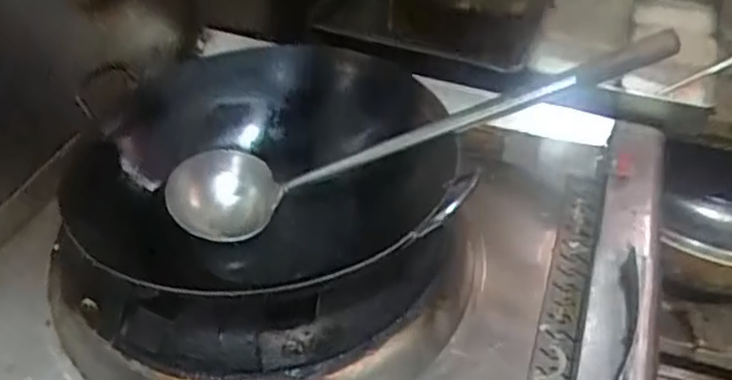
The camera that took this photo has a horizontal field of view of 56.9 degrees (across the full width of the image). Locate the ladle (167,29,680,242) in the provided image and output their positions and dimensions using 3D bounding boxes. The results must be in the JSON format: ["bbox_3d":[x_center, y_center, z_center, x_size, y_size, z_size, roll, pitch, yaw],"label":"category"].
[{"bbox_3d":[0.061,-0.058,0.797,0.601,0.107,0.124,-14,41,17],"label":"ladle"}]

